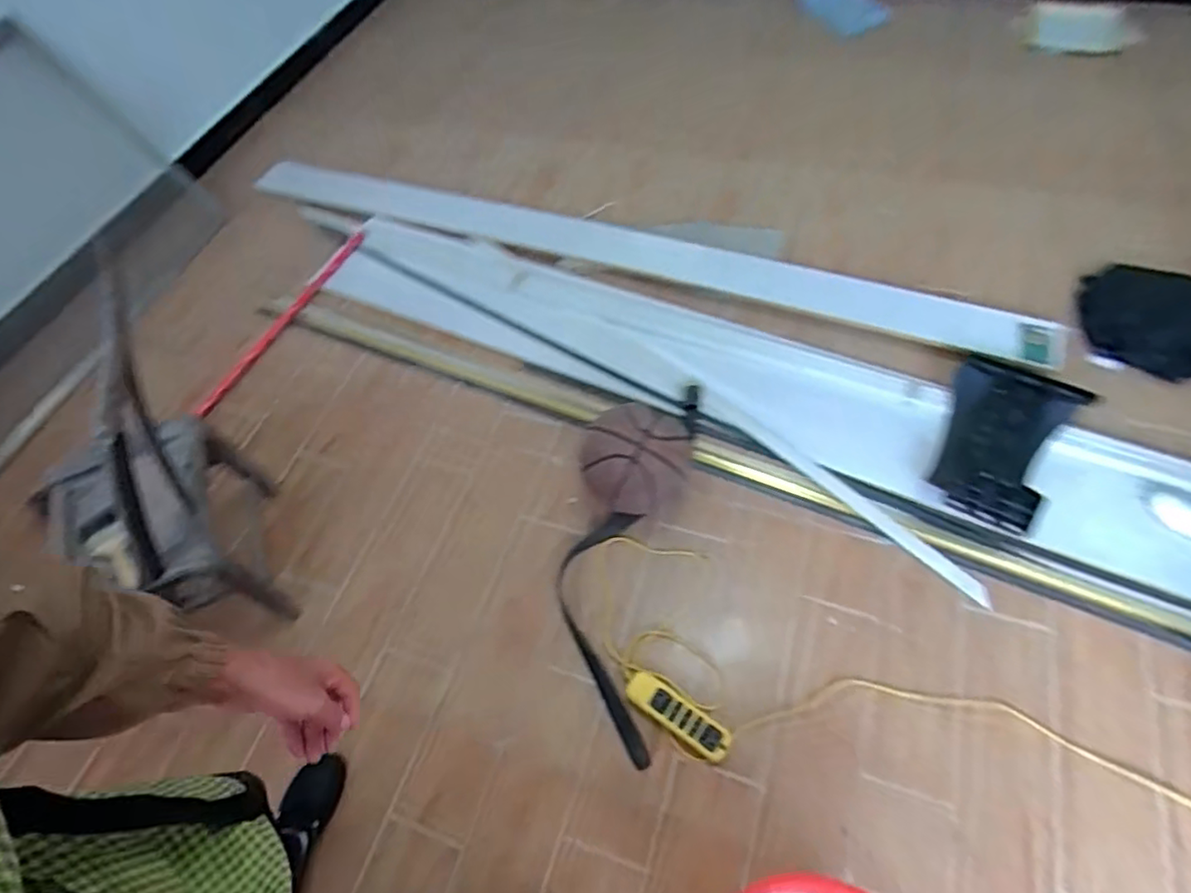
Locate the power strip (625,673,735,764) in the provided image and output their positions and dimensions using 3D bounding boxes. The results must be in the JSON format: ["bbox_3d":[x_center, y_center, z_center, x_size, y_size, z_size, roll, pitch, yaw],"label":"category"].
[{"bbox_3d":[0.145,0.480,1.098,0.197,0.027,0.058,31,66,21],"label":"power strip"}]

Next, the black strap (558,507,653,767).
[{"bbox_3d":[0.015,0.356,1.196,0.171,0.030,0.473,-5,59,2],"label":"black strap"}]

